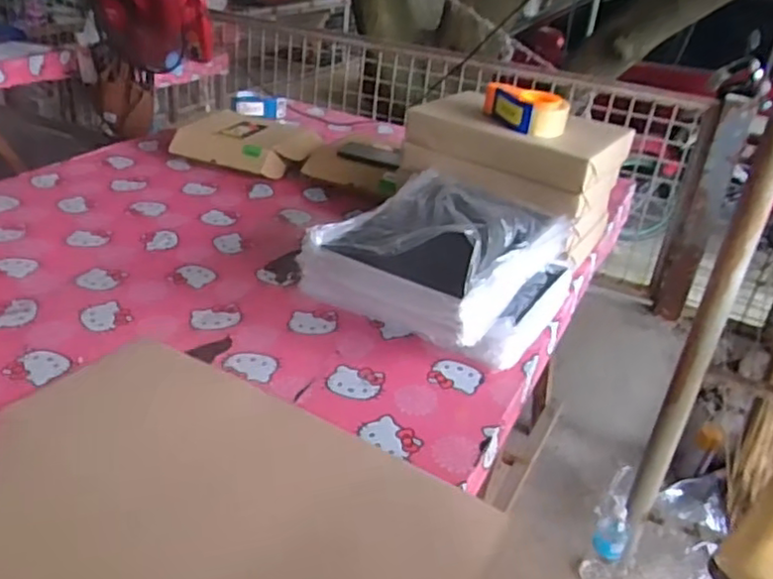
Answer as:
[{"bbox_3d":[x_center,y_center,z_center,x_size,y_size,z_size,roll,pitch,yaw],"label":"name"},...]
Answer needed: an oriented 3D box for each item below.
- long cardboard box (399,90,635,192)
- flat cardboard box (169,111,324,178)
[{"bbox_3d":[0.255,-0.289,1.332,0.404,0.103,0.217,21,34,26],"label":"long cardboard box"},{"bbox_3d":[-0.341,-0.370,1.710,0.374,0.090,0.240,15,32,16],"label":"flat cardboard box"}]

